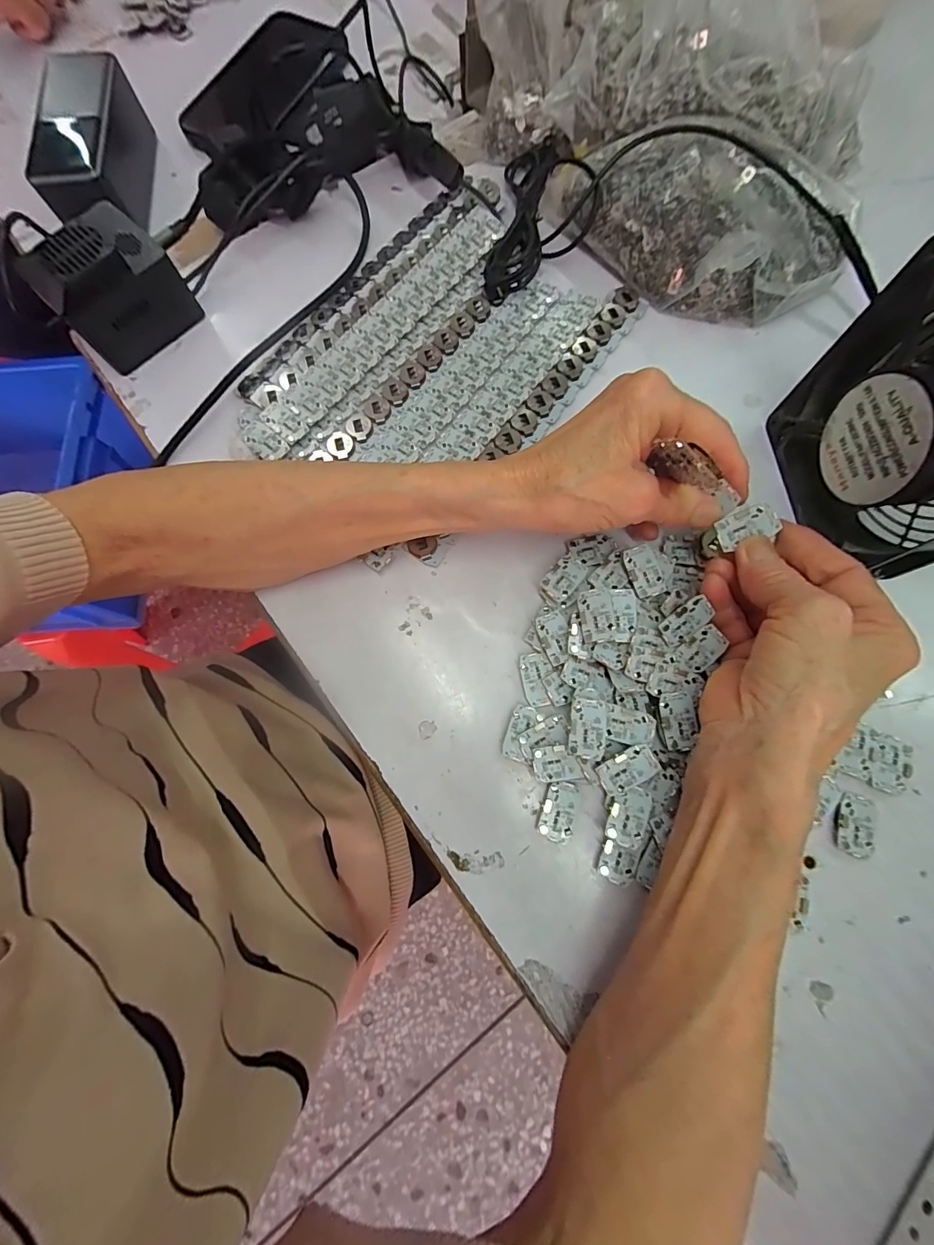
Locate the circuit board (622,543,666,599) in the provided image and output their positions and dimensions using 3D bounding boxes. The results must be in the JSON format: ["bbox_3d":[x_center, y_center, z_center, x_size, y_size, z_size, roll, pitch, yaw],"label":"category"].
[{"bbox_3d":[0.101,-0.029,0.252,0.020,0.004,0.029,-20,87,-7],"label":"circuit board"}]

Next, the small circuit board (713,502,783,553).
[{"bbox_3d":[0.143,-0.049,0.225,0.029,0.004,0.018,-22,86,9],"label":"small circuit board"}]

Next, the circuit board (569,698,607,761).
[{"bbox_3d":[0.062,0.054,0.227,0.018,0.004,0.029,5,79,15],"label":"circuit board"}]

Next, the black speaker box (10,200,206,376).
[{"bbox_3d":[-0.236,-0.224,0.292,0.057,0.058,0.077,39,80,11],"label":"black speaker box"}]

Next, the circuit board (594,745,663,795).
[{"bbox_3d":[0.082,0.075,0.224,0.029,0.004,0.017,-34,86,5],"label":"circuit board"}]

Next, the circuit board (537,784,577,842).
[{"bbox_3d":[0.048,0.099,0.233,0.017,0.005,0.028,14,77,5],"label":"circuit board"}]

